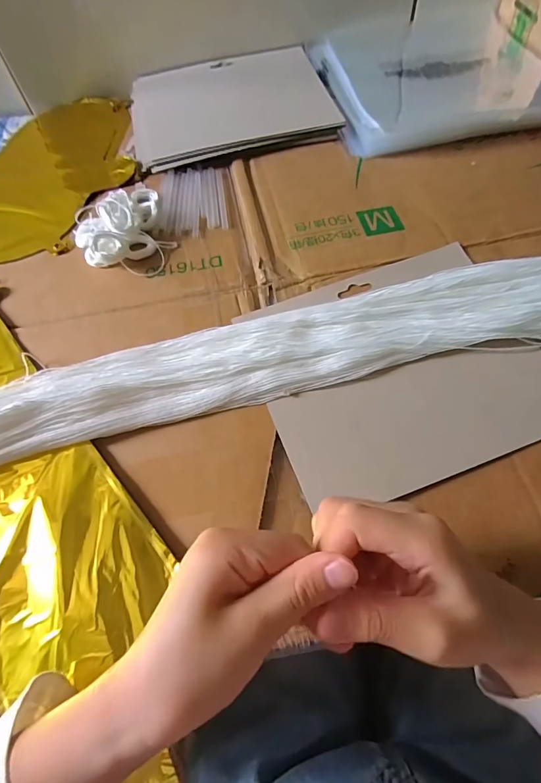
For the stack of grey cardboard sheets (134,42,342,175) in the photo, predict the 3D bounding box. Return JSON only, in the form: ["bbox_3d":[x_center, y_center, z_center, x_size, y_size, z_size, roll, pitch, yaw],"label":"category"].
[{"bbox_3d":[-0.045,-0.310,0.456,0.205,0.015,0.172,-13,61,-3],"label":"stack of grey cardboard sheets"}]

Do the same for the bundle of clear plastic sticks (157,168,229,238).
[{"bbox_3d":[-0.070,-0.180,0.394,0.060,0.004,0.089,-3,61,3],"label":"bundle of clear plastic sticks"}]

